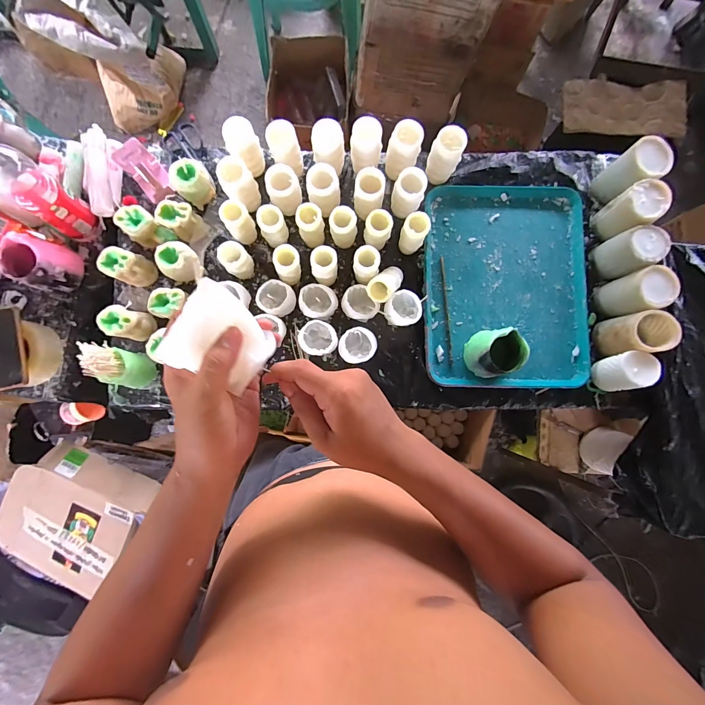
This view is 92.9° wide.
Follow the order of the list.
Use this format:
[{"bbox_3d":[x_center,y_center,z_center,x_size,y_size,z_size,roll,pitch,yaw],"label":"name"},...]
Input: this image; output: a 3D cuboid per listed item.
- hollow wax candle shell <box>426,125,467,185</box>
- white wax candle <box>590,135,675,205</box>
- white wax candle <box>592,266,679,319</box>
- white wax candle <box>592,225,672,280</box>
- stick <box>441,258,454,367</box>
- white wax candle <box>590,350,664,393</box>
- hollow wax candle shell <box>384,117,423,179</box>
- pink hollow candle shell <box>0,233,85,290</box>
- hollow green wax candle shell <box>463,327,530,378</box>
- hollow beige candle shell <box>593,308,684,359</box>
[{"bbox_3d":[0.192,-0.409,0.705,0.067,0.104,0.064,13,85,0],"label":"hollow wax candle shell"},{"bbox_3d":[0.587,-0.379,0.716,0.098,0.109,0.086,-33,86,-3],"label":"white wax candle"},{"bbox_3d":[0.583,-0.122,0.689,0.087,0.099,0.082,-18,86,-2],"label":"white wax candle"},{"bbox_3d":[0.577,-0.208,0.698,0.082,0.098,0.083,-18,86,-2],"label":"white wax candle"},{"bbox_3d":[0.207,-0.093,0.737,0.009,0.006,0.238,-4,85,-1],"label":"stick"},{"bbox_3d":[0.550,0.040,0.678,0.065,0.090,0.078,2,85,0],"label":"white wax candle"},{"bbox_3d":[0.105,-0.412,0.699,0.068,0.095,0.076,12,85,0],"label":"hollow wax candle shell"},{"bbox_3d":[-0.626,-0.179,0.675,0.088,0.095,0.094,12,85,0],"label":"pink hollow candle shell"},{"bbox_3d":[0.282,0.002,0.665,0.086,0.102,0.094,-2,85,-1],"label":"hollow green wax candle shell"},{"bbox_3d":[0.573,-0.037,0.678,0.086,0.096,0.080,-6,85,-1],"label":"hollow beige candle shell"}]

